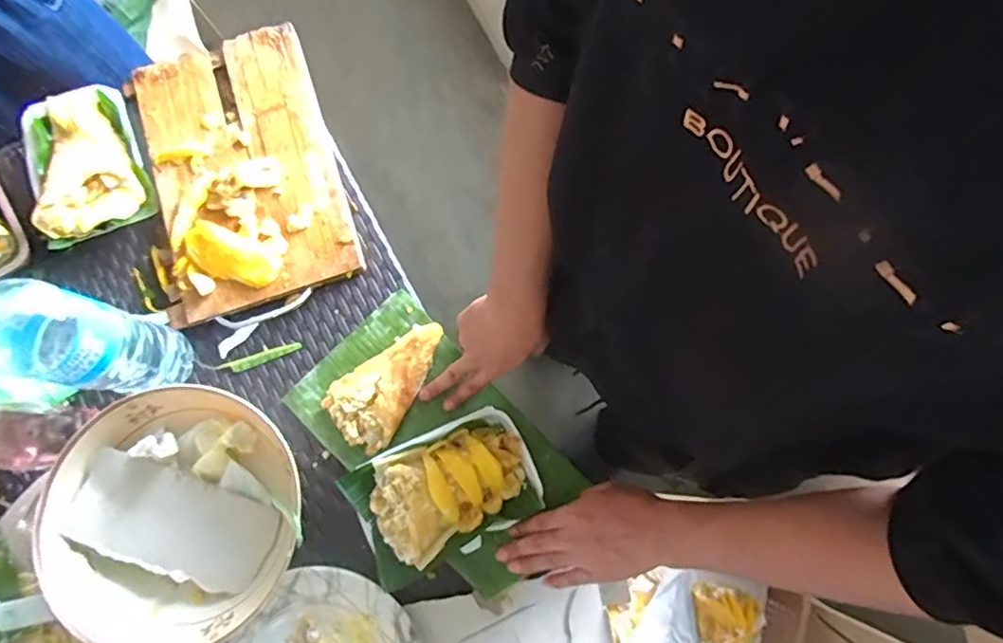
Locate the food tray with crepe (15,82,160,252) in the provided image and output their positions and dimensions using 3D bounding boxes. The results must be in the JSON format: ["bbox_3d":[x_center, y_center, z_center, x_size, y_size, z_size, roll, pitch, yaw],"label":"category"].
[{"bbox_3d":[-0.496,-0.189,0.684,0.127,0.031,0.193,-26,79,-6],"label":"food tray with crepe"}]

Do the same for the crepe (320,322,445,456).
[{"bbox_3d":[-0.115,0.070,0.626,0.147,0.014,0.084,-36,80,-8],"label":"crepe"}]

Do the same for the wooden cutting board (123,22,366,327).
[{"bbox_3d":[-0.311,-0.184,0.681,0.213,0.028,0.333,-18,78,-4],"label":"wooden cutting board"}]

